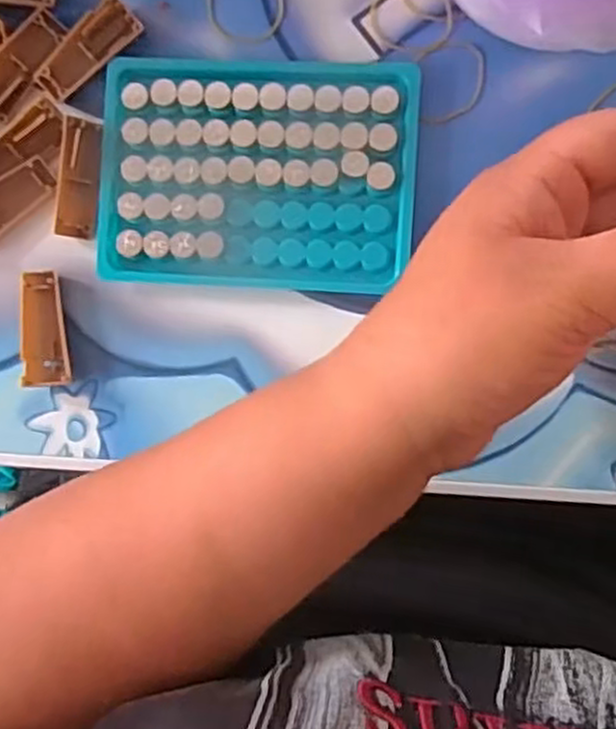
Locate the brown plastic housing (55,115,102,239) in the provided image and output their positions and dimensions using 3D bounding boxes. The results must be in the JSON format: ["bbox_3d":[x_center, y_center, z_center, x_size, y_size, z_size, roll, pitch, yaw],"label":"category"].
[{"bbox_3d":[-0.097,-0.079,0.321,0.016,0.007,0.049,7,92,6],"label":"brown plastic housing"}]

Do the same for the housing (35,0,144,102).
[{"bbox_3d":[-0.094,-0.134,0.319,0.048,0.006,0.019,-41,87,5],"label":"housing"}]

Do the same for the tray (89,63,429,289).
[{"bbox_3d":[-0.022,-0.081,0.316,0.130,0.009,0.095,4,92,6],"label":"tray"}]

